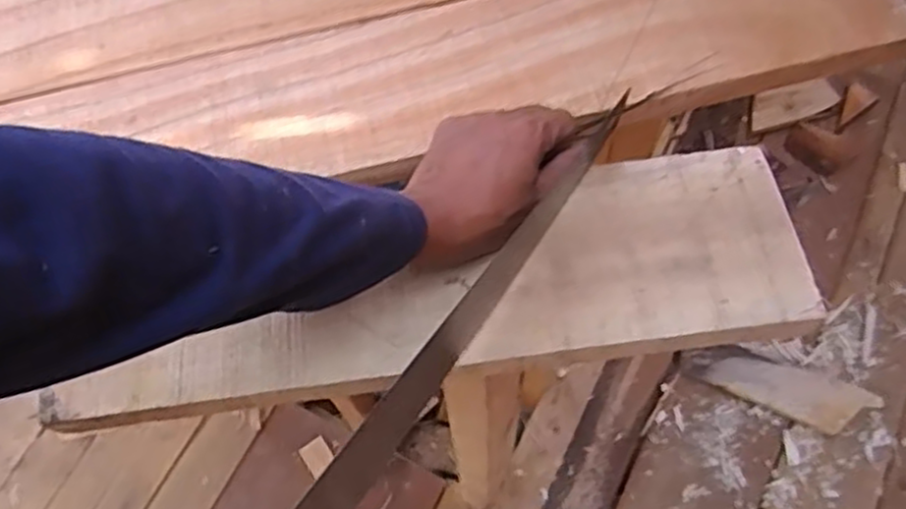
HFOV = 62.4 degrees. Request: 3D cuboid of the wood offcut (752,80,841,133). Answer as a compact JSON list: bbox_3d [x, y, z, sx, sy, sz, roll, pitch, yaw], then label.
[{"bbox_3d":[0.621,-0.279,1.369,0.163,0.020,0.065,-17,65,-4],"label":"wood offcut"}]

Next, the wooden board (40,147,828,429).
[{"bbox_3d":[-0.011,0.017,0.449,0.432,0.014,0.120,-8,64,0],"label":"wooden board"}]

